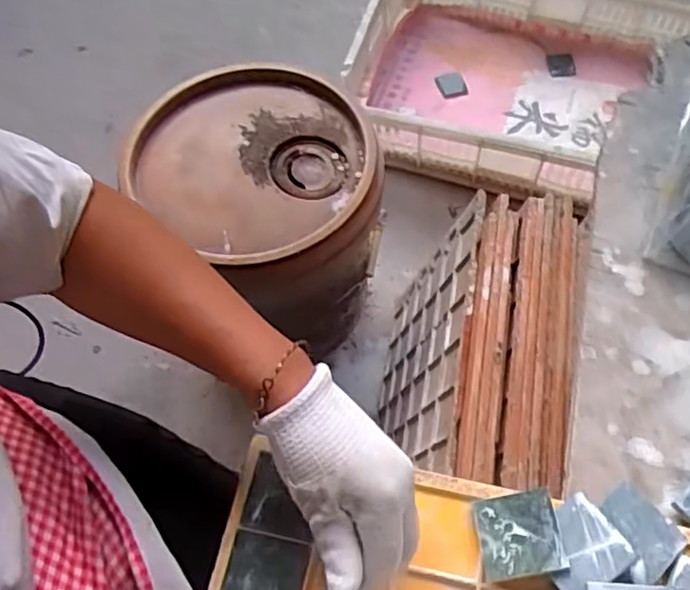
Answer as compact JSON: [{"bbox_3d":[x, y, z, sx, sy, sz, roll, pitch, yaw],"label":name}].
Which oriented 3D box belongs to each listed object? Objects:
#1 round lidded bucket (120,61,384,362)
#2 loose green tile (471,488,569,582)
[{"bbox_3d":[-0.085,-0.094,0.864,0.285,0.348,0.261,-1,63,2],"label":"round lidded bucket"},{"bbox_3d":[0.108,0.149,0.405,0.050,0.004,0.050,-14,51,12],"label":"loose green tile"}]

